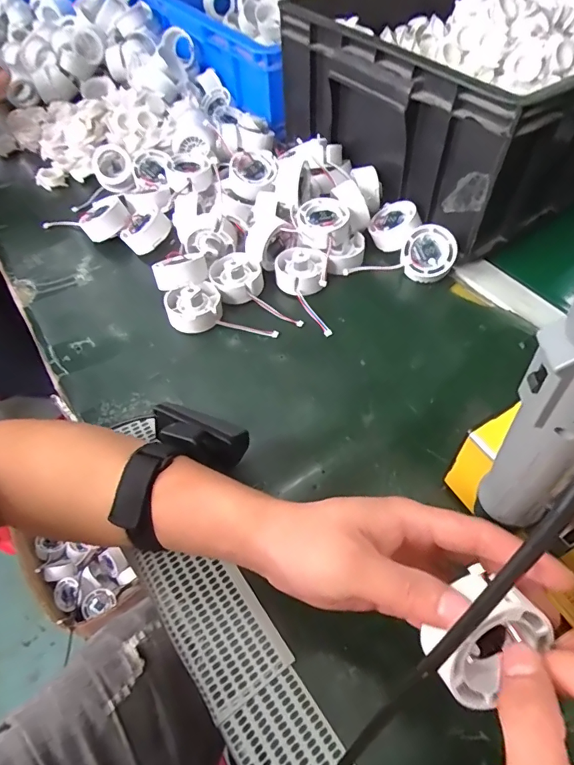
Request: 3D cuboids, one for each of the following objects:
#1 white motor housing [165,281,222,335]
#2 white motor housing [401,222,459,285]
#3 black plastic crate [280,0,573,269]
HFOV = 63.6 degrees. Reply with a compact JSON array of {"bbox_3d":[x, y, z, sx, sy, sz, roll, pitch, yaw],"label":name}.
[{"bbox_3d":[-0.093,-0.077,0.466,0.055,0.034,0.047,-21,56,-13],"label":"white motor housing"},{"bbox_3d":[0.151,-0.137,0.499,0.058,0.028,0.053,-45,82,10],"label":"white motor housing"},{"bbox_3d":[0.254,-0.391,0.598,0.443,0.170,0.387,-31,58,-19],"label":"black plastic crate"}]

